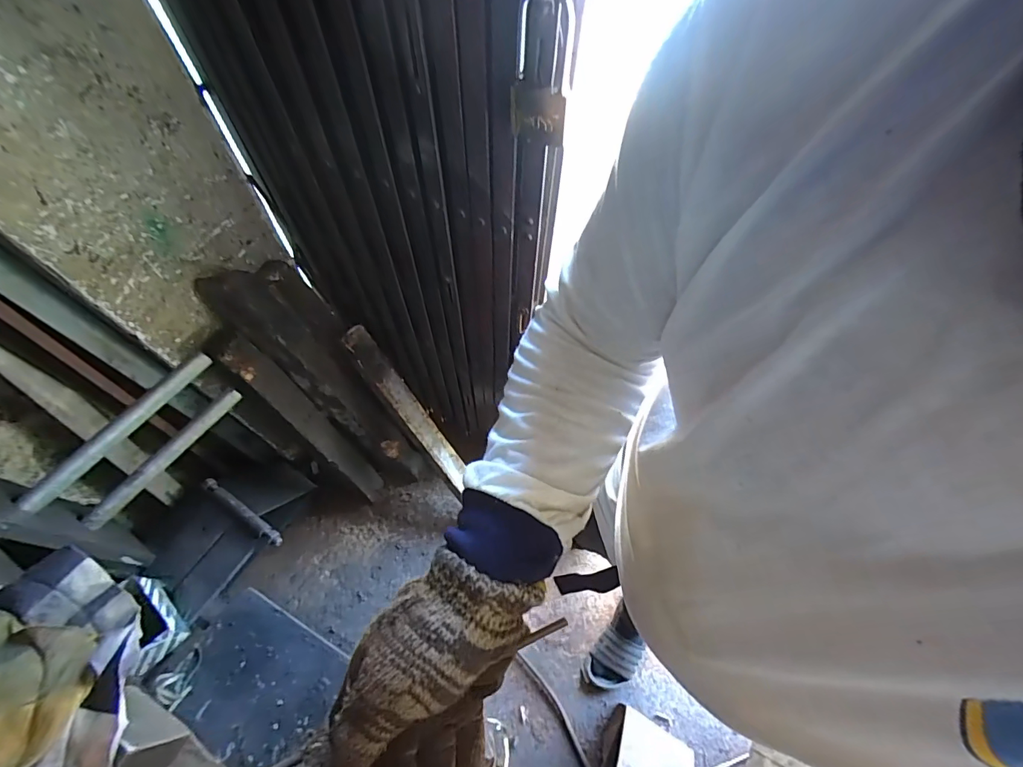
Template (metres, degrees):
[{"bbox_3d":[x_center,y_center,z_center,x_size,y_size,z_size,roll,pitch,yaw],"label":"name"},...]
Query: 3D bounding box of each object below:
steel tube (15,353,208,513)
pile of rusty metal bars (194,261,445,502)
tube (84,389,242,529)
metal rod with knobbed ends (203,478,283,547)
[{"bbox_3d":[-0.511,0.054,0.593,0.024,0.025,0.257,31,65,14],"label":"steel tube"},{"bbox_3d":[-0.400,0.052,1.055,0.132,0.743,0.214,25,61,39],"label":"pile of rusty metal bars"},{"bbox_3d":[-0.523,0.107,0.688,0.020,0.023,0.253,31,65,14],"label":"tube"},{"bbox_3d":[-0.516,0.245,0.864,0.196,0.025,0.023,31,65,14],"label":"metal rod with knobbed ends"}]

